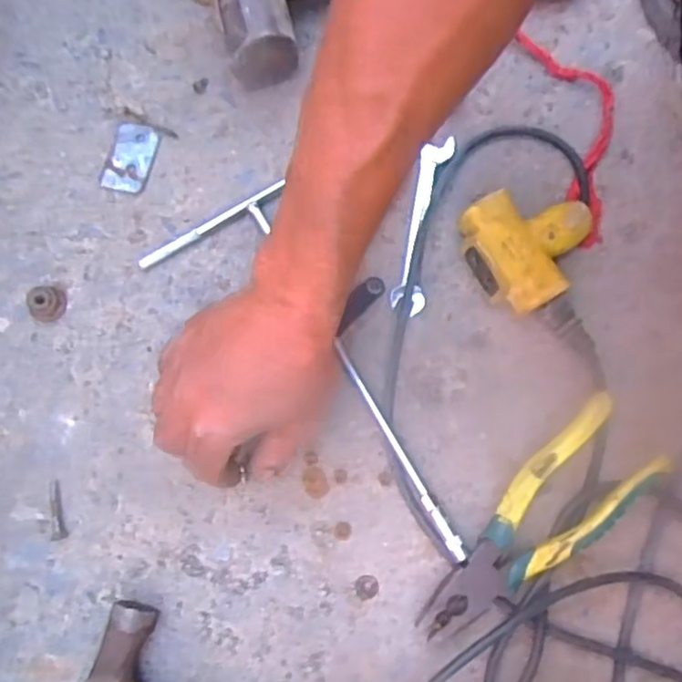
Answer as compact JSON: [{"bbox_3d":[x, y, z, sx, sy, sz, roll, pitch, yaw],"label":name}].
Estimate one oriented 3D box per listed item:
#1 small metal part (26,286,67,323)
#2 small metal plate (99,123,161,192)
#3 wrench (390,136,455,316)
[{"bbox_3d":[-0.209,-0.027,0.484,0.022,0.015,0.024,-7,78,-1],"label":"small metal part"},{"bbox_3d":[-0.158,-0.137,0.511,0.032,0.005,0.052,14,78,3],"label":"small metal plate"},{"bbox_3d":[0.063,-0.084,0.496,0.024,0.009,0.132,15,78,3],"label":"wrench"}]

